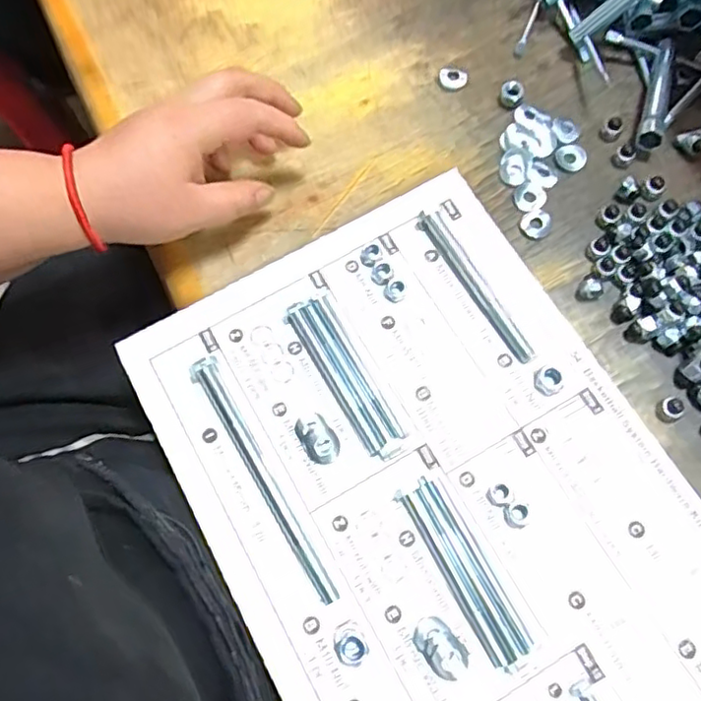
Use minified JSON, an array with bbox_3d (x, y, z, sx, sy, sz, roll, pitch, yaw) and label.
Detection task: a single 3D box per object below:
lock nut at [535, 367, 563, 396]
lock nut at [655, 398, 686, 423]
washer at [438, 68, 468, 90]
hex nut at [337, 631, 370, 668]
[{"bbox_3d":[0.114,0.017,0.360,0.015,0.006,0.016,-1,71,2],"label":"lock nut"},{"bbox_3d":[0.180,0.033,0.352,0.012,0.010,0.013,-31,72,-8],"label":"lock nut"},{"bbox_3d":[0.073,-0.192,0.442,0.020,0.005,0.015,0,71,2],"label":"washer"},{"bbox_3d":[0.001,0.151,0.317,0.016,0.008,0.015,-28,72,-7],"label":"hex nut"}]

